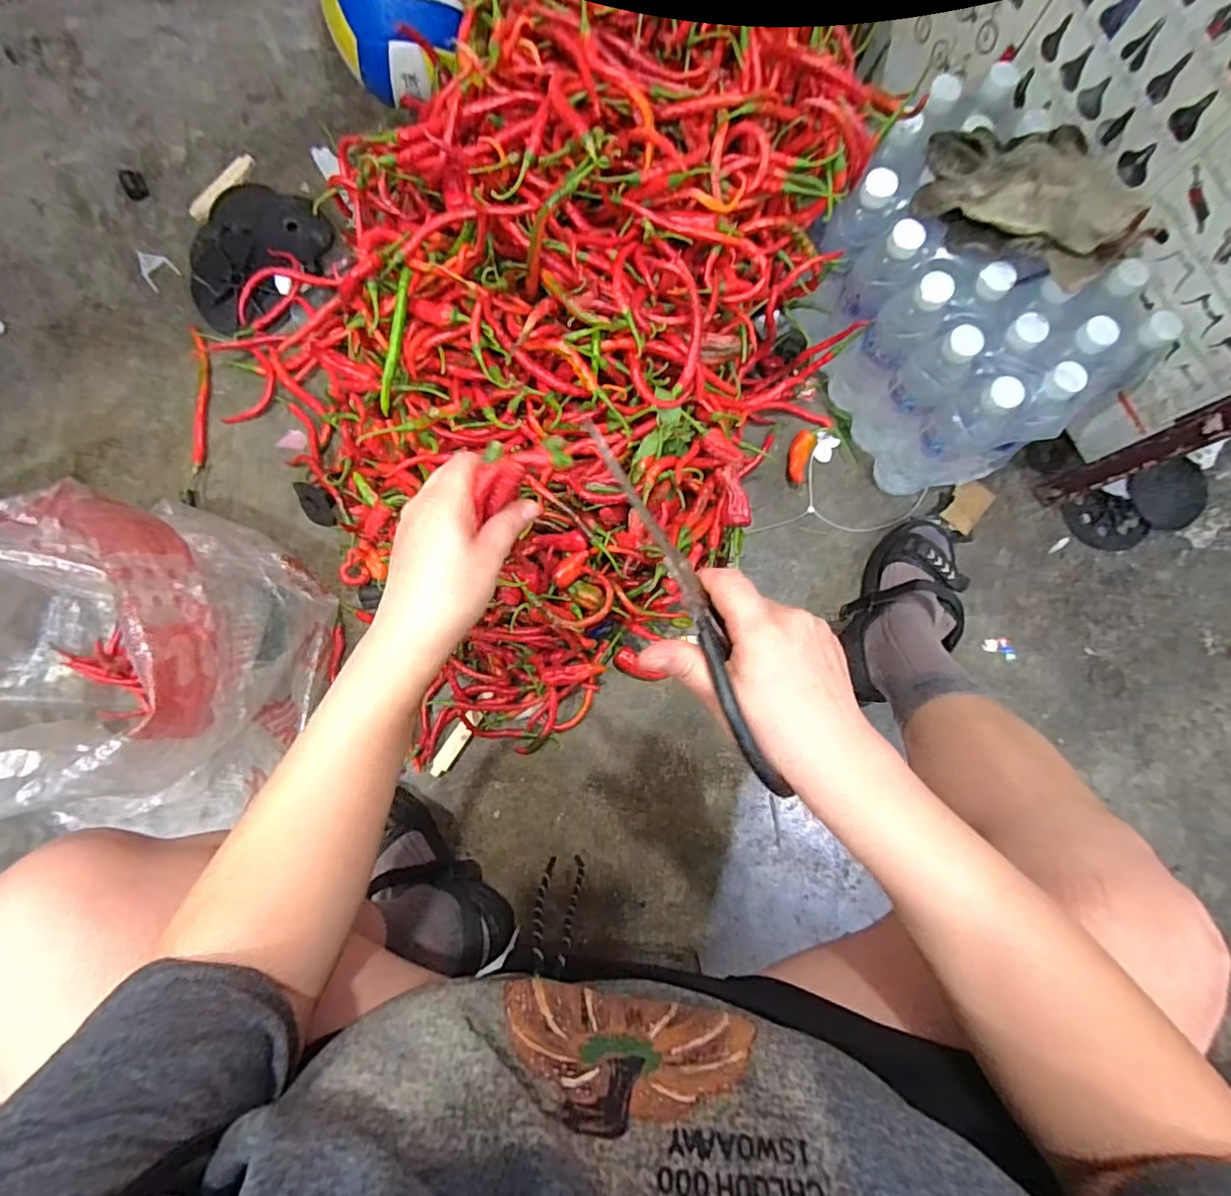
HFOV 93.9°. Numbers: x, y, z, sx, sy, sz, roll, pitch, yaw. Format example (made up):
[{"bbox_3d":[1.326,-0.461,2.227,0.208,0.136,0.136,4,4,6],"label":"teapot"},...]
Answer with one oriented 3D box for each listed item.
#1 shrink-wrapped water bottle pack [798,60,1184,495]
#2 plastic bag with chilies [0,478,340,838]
[{"bbox_3d":[0.379,-0.330,0.645,0.233,0.253,0.358,-23,83,-6],"label":"shrink-wrapped water bottle pack"},{"bbox_3d":[-0.561,0.047,0.604,0.407,0.228,0.330,5,81,-2],"label":"plastic bag with chilies"}]

